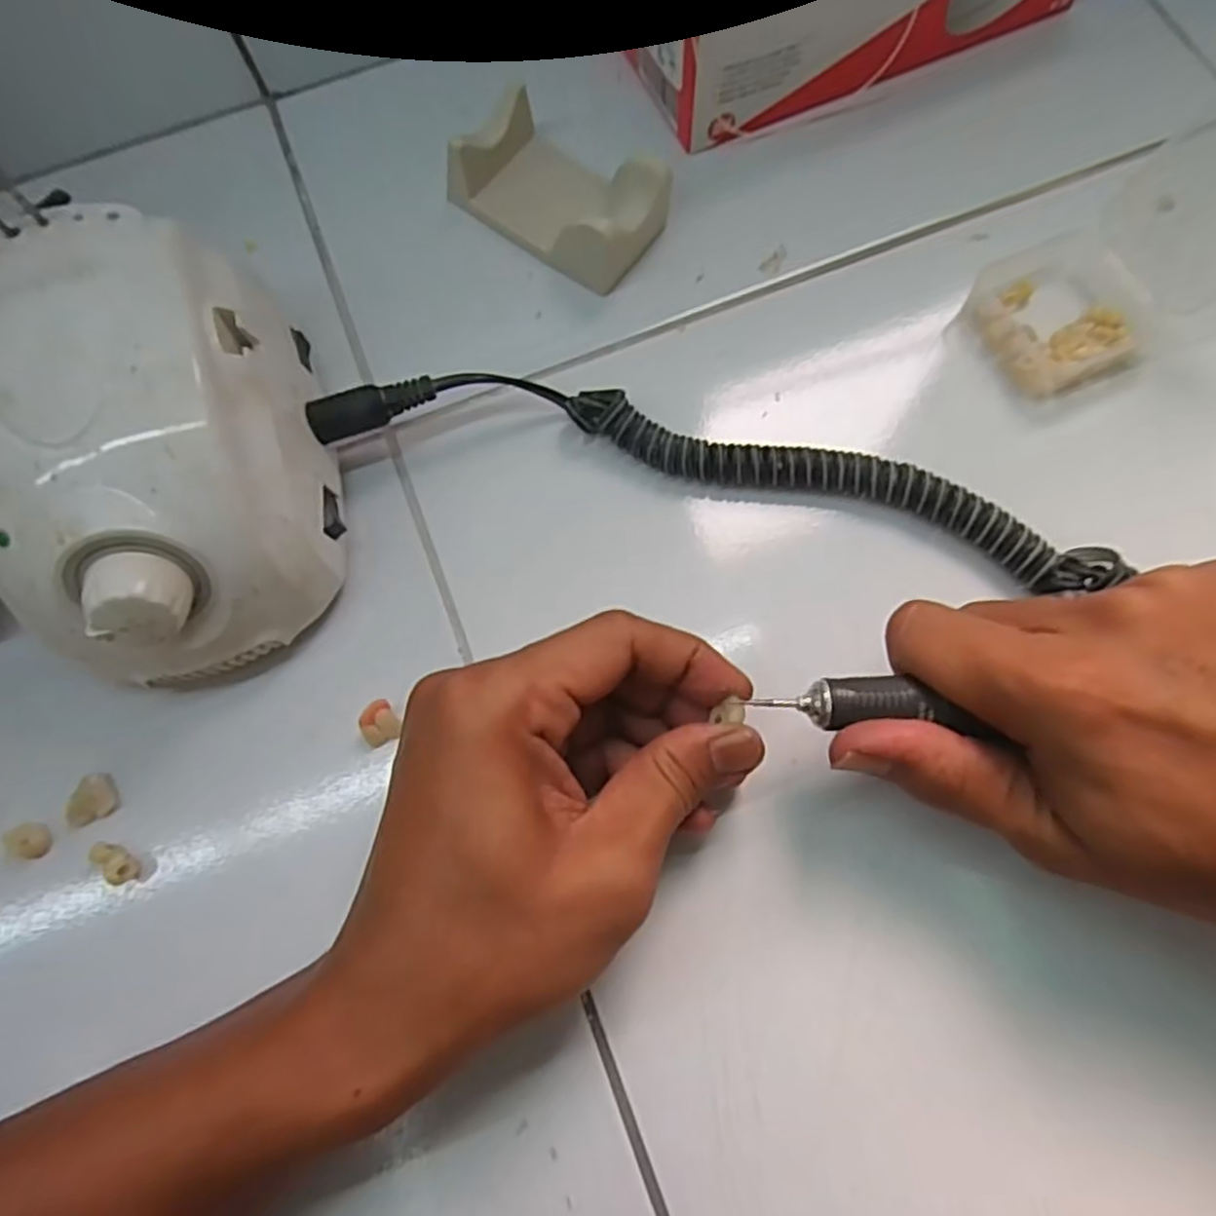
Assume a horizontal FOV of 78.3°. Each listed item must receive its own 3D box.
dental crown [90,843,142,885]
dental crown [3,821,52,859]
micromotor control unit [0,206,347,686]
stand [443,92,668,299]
[{"bbox_3d":[-0.167,0.086,0.253,0.008,0.008,0.017,-43,76,-10],"label":"dental crown"},{"bbox_3d":[-0.198,0.080,0.255,0.010,0.008,0.011,-1,73,2],"label":"dental crown"},{"bbox_3d":[-0.150,-0.049,0.255,0.094,0.084,0.133,-16,73,-3],"label":"micromotor control unit"},{"bbox_3d":[-0.017,-0.176,0.316,0.088,0.035,0.054,40,79,13],"label":"stand"}]

